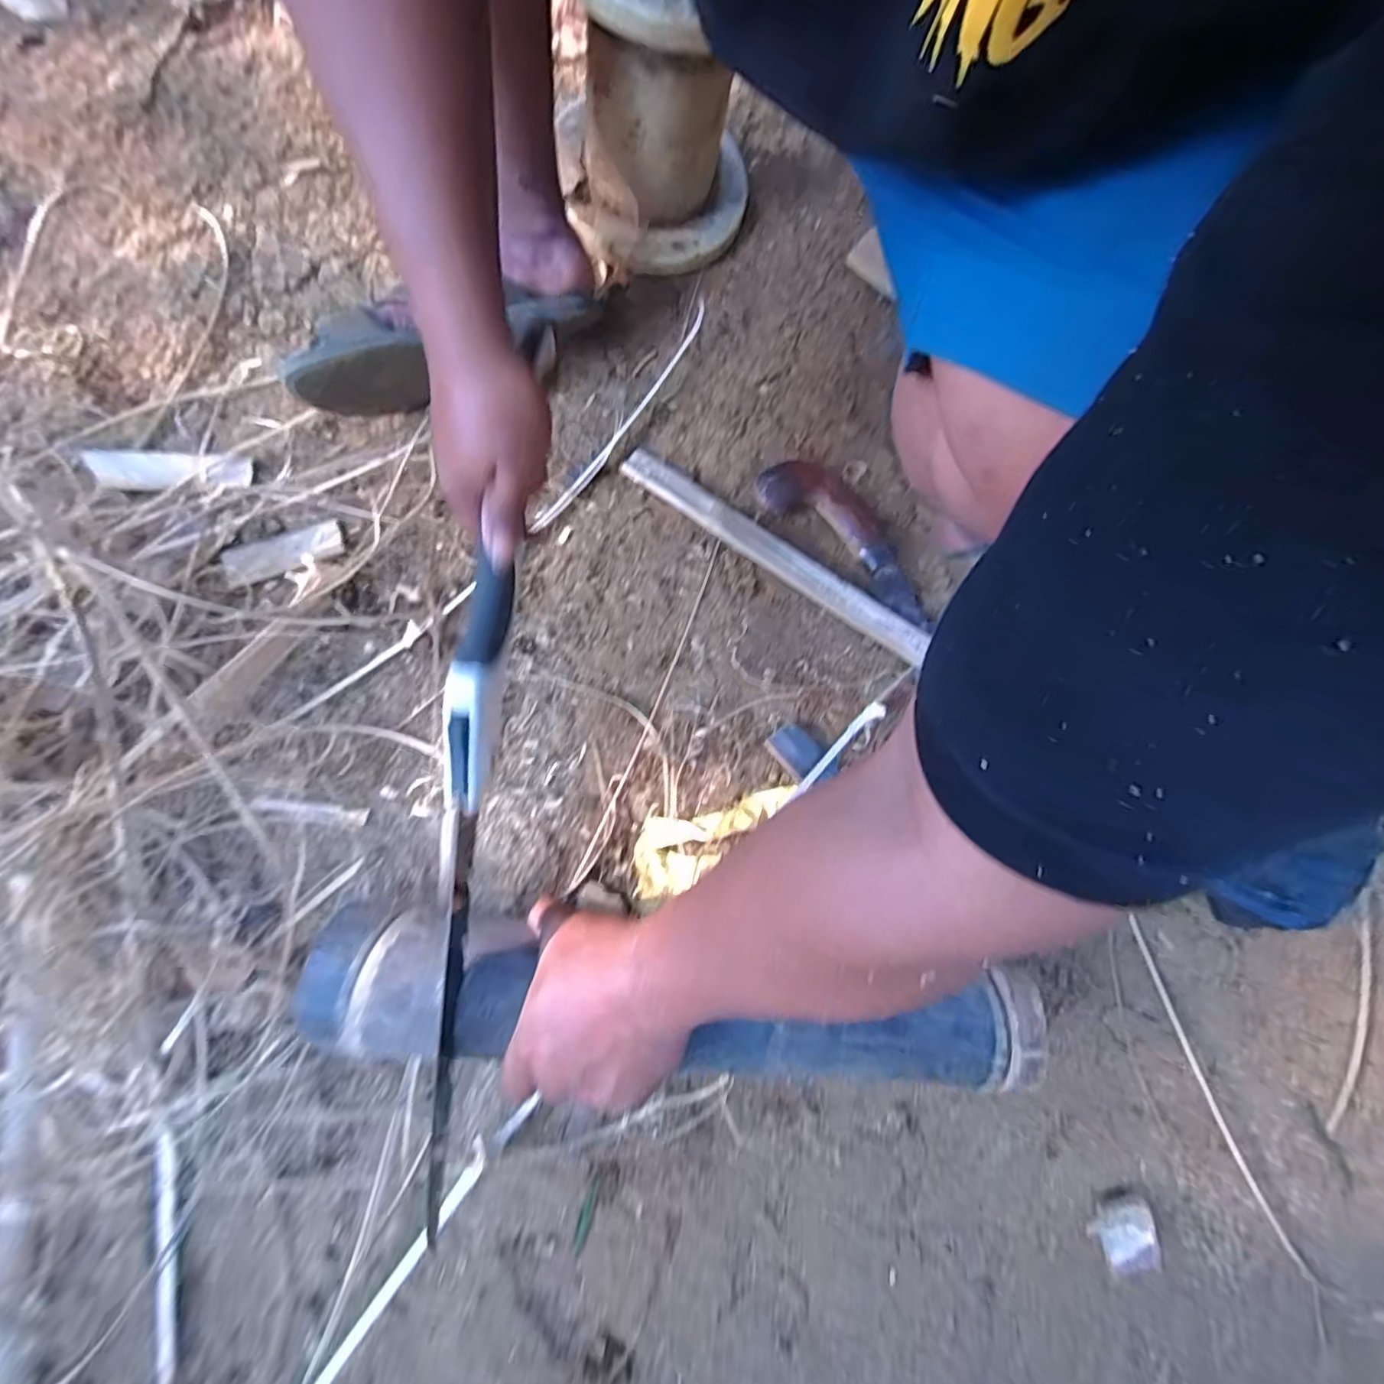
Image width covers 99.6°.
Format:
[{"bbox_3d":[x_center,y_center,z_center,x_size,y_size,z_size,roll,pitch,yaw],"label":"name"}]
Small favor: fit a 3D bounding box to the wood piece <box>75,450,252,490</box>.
[{"bbox_3d":[-0.467,-0.196,0.520,0.136,0.012,0.037,1,77,-1],"label":"wood piece"}]

